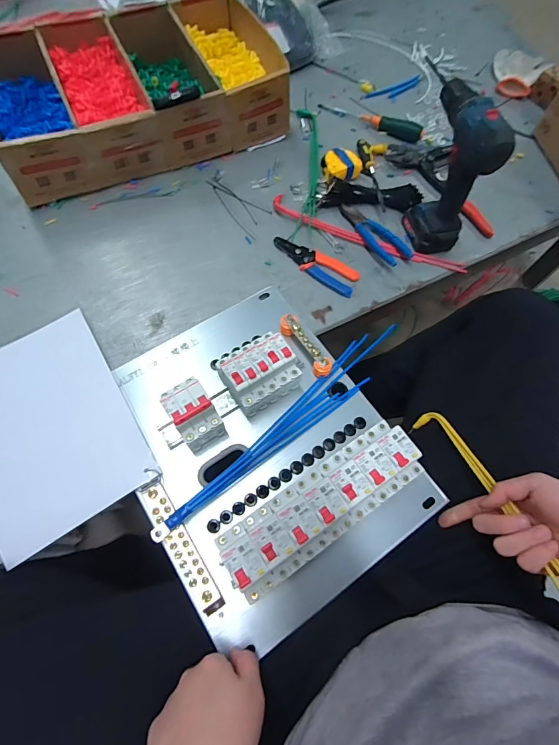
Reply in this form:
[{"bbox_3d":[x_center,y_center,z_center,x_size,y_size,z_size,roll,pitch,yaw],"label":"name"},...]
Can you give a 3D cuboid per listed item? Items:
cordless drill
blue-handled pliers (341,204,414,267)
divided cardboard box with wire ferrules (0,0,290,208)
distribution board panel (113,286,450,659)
[{"bbox_3d":[0.265,-0.325,0.622,0.073,0.231,0.174,-10,66,-6],"label":"cordless drill"},{"bbox_3d":[0.169,-0.250,0.680,0.055,0.014,0.157,-29,69,-14],"label":"blue-handled pliers"},{"bbox_3d":[-0.278,-0.543,0.742,0.544,0.122,0.323,-22,68,-11],"label":"divided cardboard box with wire ferrules"},{"bbox_3d":[-0.027,0.083,0.496,0.312,0.094,0.404,-31,69,-14],"label":"distribution board panel"}]

